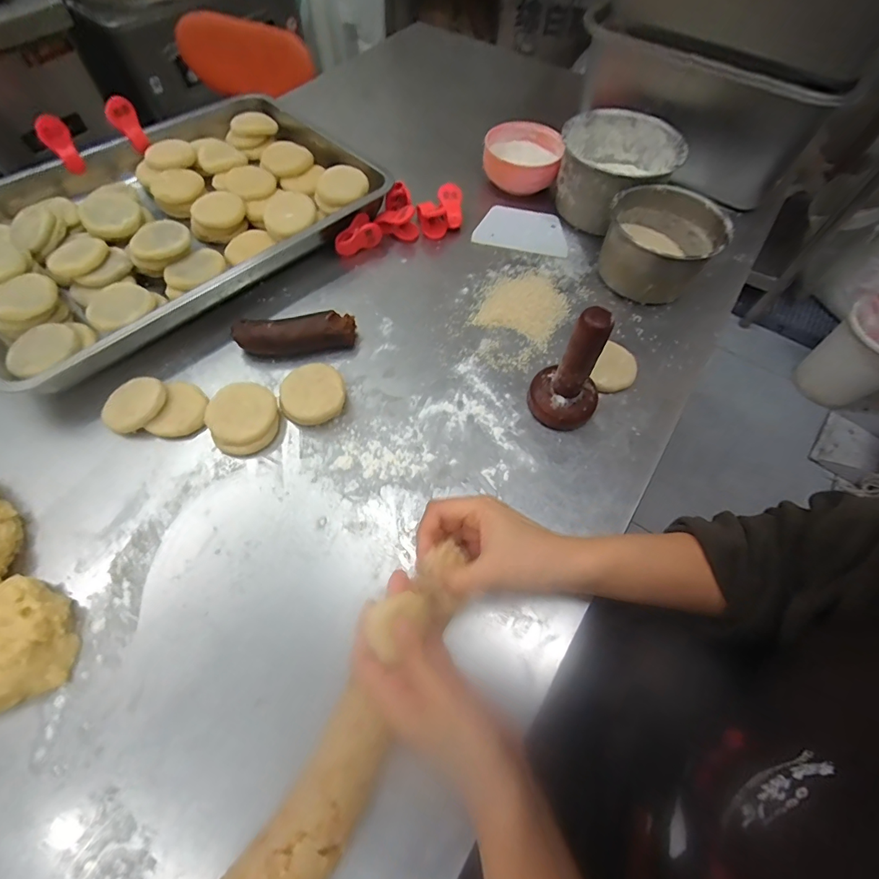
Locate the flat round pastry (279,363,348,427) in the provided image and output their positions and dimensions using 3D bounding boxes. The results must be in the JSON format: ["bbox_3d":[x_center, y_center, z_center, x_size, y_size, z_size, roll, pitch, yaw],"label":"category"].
[{"bbox_3d":[-0.127,-0.045,0.441,0.063,0.022,0.069,0,62,0],"label":"flat round pastry"}]

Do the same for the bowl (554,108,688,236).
[{"bbox_3d":[0.231,-0.361,0.590,0.152,0.081,0.145,0,62,0],"label":"bowl"}]

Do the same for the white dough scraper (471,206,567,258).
[{"bbox_3d":[0.114,-0.288,0.591,0.120,0.008,0.092,16,62,2],"label":"white dough scraper"}]

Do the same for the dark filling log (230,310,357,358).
[{"bbox_3d":[-0.154,-0.111,0.470,0.124,0.035,0.034,-8,62,-4],"label":"dark filling log"}]

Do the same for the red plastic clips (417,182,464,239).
[{"bbox_3d":[0.004,-0.305,0.581,0.070,0.035,0.052,-30,66,-15],"label":"red plastic clips"}]

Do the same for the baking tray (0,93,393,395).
[{"bbox_3d":[-0.346,-0.287,0.548,0.479,0.049,0.364,-40,68,-21],"label":"baking tray"}]

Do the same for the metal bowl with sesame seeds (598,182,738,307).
[{"bbox_3d":[0.262,-0.237,0.525,0.125,0.066,0.131,0,62,0],"label":"metal bowl with sesame seeds"}]

